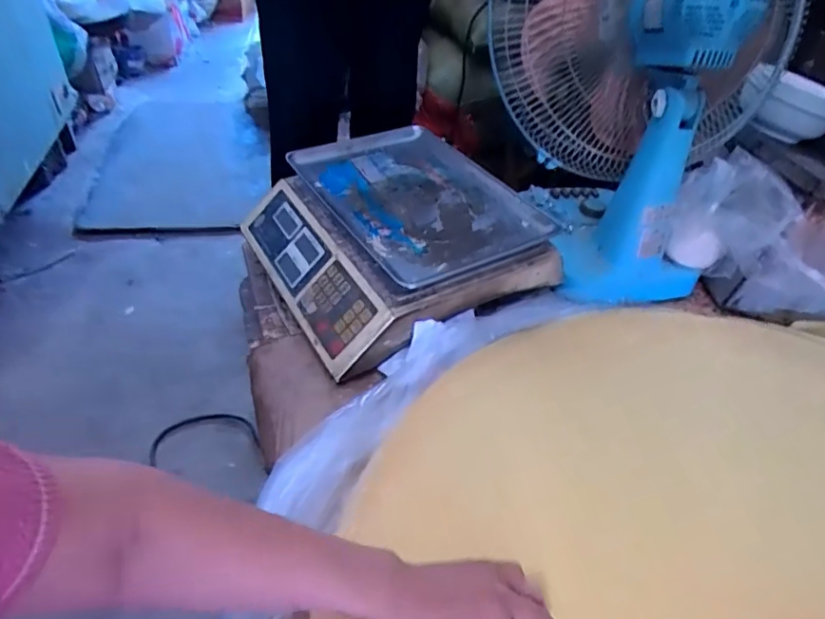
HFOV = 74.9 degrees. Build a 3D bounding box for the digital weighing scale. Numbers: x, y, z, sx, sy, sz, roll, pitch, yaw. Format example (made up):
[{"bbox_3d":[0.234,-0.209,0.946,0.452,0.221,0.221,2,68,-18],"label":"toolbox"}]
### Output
[{"bbox_3d":[-0.031,-0.108,0.713,0.303,0.097,0.334,-20,49,-26],"label":"digital weighing scale"}]

